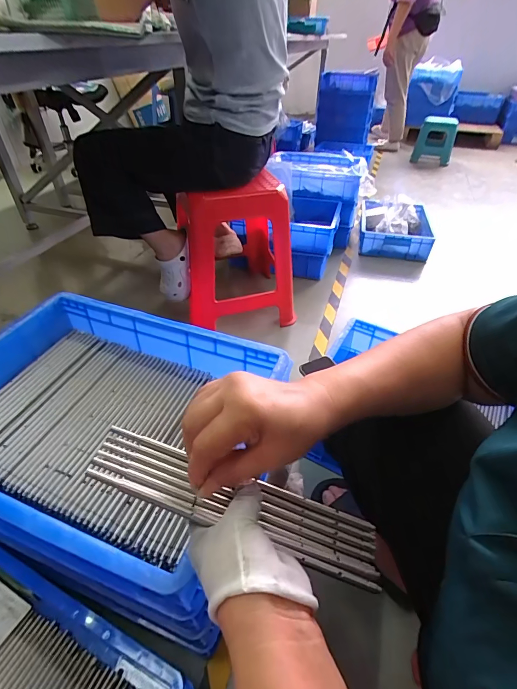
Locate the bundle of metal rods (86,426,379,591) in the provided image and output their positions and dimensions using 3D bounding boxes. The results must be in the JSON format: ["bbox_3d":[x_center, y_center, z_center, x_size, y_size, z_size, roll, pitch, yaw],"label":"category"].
[{"bbox_3d":[-0.015,0.135,0.299,0.252,0.010,0.055,22,42,-4],"label":"bundle of metal rods"}]

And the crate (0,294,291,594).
[{"bbox_3d":[-0.200,0.085,0.461,0.389,0.097,0.305,15,43,16],"label":"crate"}]

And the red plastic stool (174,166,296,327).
[{"bbox_3d":[-0.071,-0.318,1.154,0.327,0.434,0.368,-7,42,-8],"label":"red plastic stool"}]

